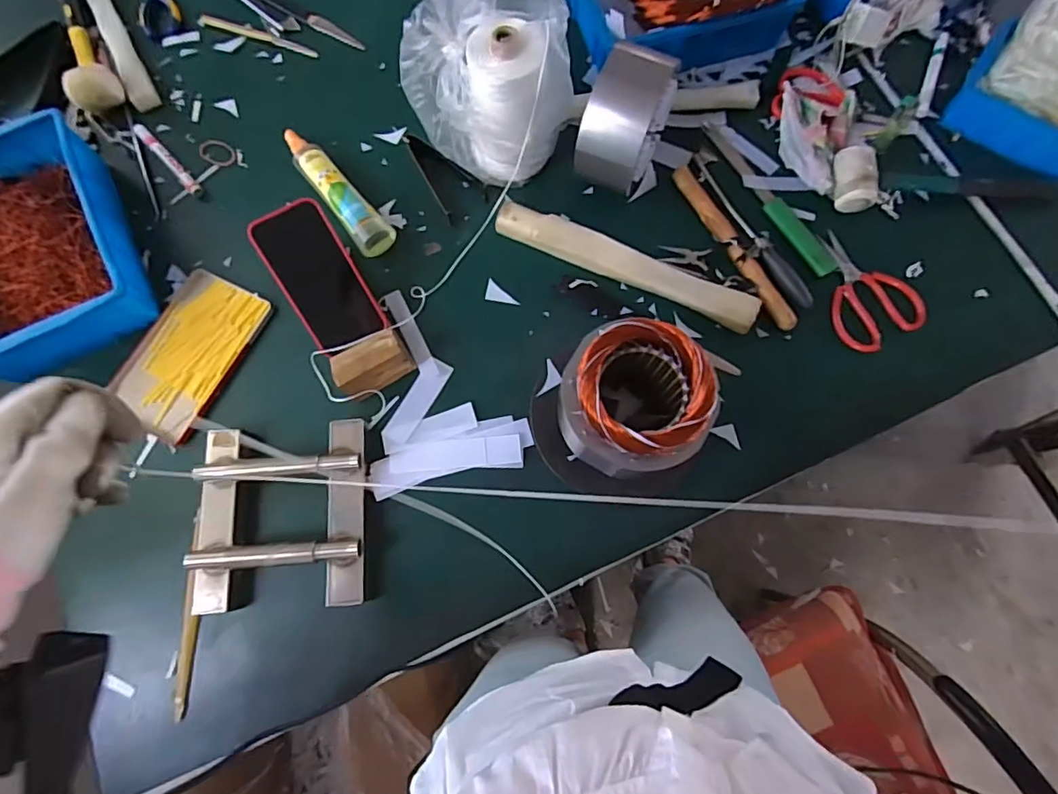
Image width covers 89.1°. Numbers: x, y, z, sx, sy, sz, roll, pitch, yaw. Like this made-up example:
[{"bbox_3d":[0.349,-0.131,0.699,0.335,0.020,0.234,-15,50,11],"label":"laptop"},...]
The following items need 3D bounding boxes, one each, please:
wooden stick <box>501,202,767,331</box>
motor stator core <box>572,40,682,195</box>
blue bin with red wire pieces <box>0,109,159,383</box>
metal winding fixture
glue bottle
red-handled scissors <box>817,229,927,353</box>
[{"bbox_3d":[0.117,-0.164,0.662,0.333,0.039,0.041,24,76,6],"label":"wooden stick"},{"bbox_3d":[0.112,-0.319,0.618,0.085,0.123,0.127,22,76,6],"label":"motor stator core"},{"bbox_3d":[-0.600,-0.180,0.650,0.200,0.079,0.307,-27,76,-7],"label":"blue bin with red wire pieces"},{"bbox_3d":[-0.270,0.126,0.584,0.179,0.047,0.193,-4,75,-1],"label":"metal winding fixture"},{"bbox_3d":[-0.248,-0.267,0.694,0.045,0.033,0.212,-36,78,-9],"label":"glue bottle"},{"bbox_3d":[0.406,-0.138,0.655,0.098,0.018,0.154,-24,76,-7],"label":"red-handled scissors"}]

